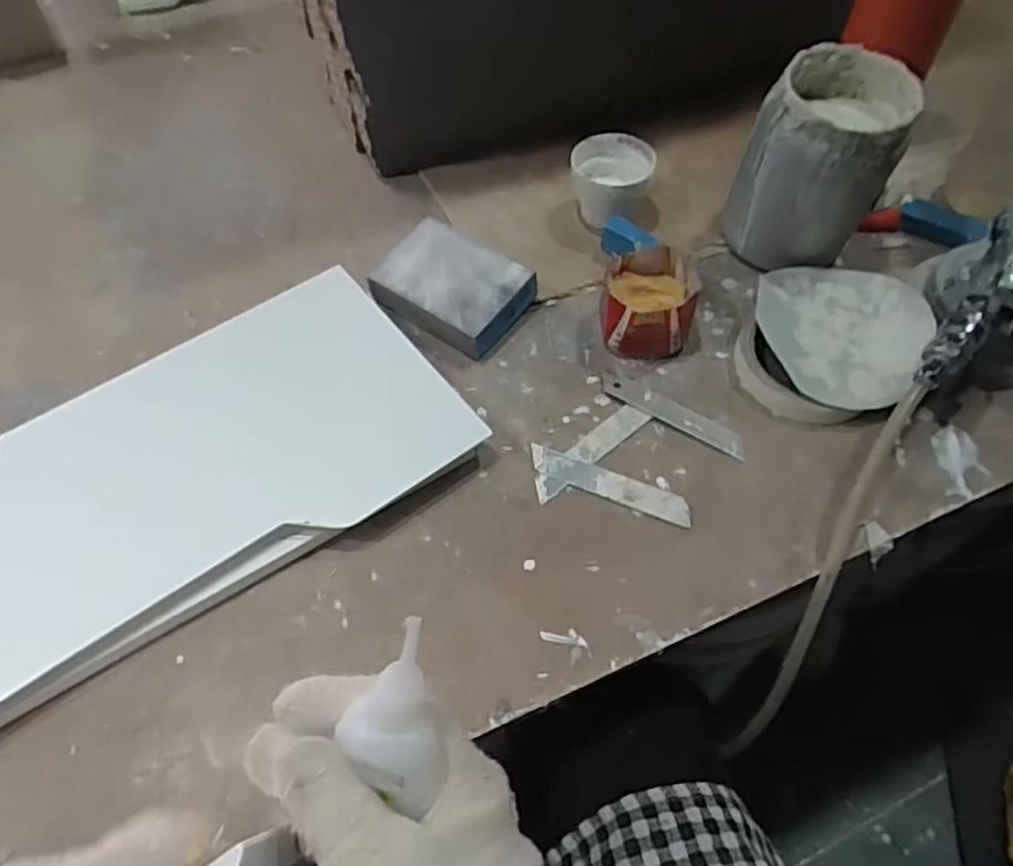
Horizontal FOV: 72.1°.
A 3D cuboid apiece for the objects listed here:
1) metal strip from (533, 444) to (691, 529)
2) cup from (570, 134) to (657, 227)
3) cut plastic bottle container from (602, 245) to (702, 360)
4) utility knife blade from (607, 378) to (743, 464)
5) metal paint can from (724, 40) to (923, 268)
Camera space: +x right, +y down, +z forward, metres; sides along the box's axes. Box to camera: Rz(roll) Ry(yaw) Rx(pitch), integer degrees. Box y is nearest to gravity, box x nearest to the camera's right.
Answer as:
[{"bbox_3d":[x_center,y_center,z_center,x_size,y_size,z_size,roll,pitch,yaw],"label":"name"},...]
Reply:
[{"bbox_3d":[0.061,0.031,0.416,0.100,0.004,0.018,20,61,14],"label":"metal strip"},{"bbox_3d":[0.078,-0.185,0.523,0.058,0.044,0.064,7,58,7],"label":"cup"},{"bbox_3d":[0.094,-0.087,0.465,0.061,0.043,0.065,7,58,7],"label":"cut plastic bottle container"},{"bbox_3d":[0.106,-0.013,0.442,0.096,0.004,0.017,28,63,18],"label":"utility knife blade"},{"bbox_3d":[0.211,-0.186,0.476,0.093,0.111,0.099,20,61,14],"label":"metal paint can"}]

